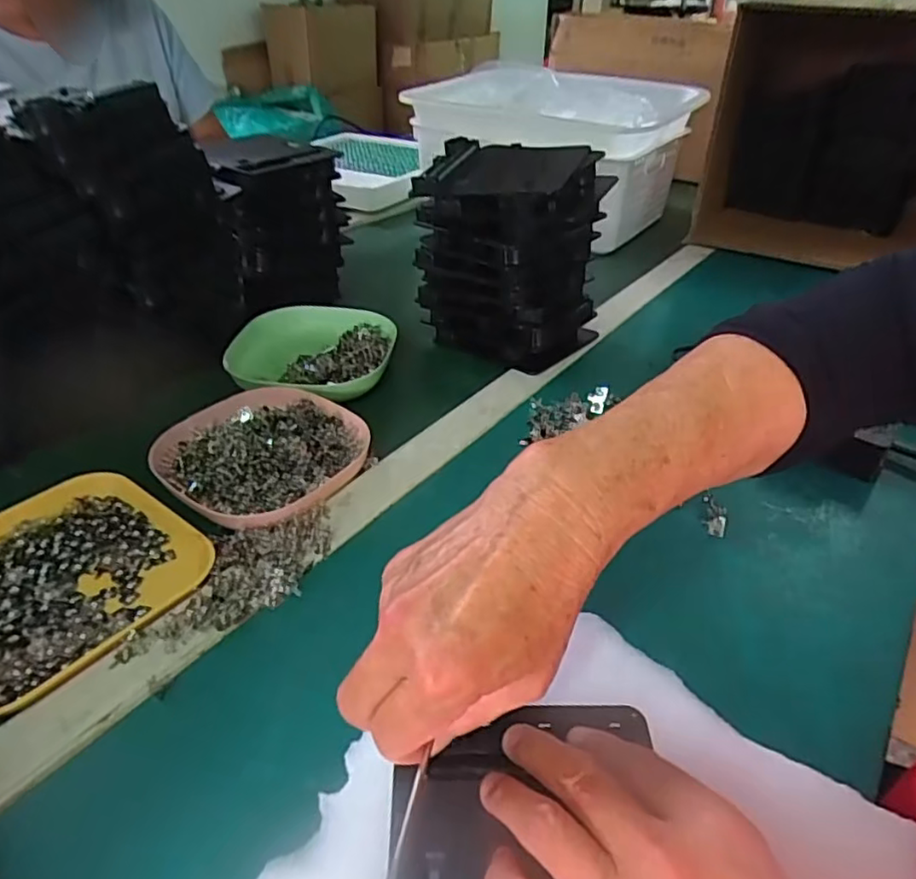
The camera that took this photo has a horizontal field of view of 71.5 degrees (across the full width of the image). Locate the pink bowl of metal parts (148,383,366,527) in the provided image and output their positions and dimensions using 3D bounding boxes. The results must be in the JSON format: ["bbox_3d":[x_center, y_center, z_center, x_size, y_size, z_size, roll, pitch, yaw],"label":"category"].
[{"bbox_3d":[-0.141,0.007,0.463,0.135,0.027,0.134,26,42,29],"label":"pink bowl of metal parts"}]

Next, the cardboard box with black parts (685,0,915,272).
[{"bbox_3d":[0.554,-0.393,0.845,0.348,0.274,0.317,23,41,27],"label":"cardboard box with black parts"}]

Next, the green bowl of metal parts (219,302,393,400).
[{"bbox_3d":[-0.137,-0.078,0.591,0.147,0.040,0.147,3,36,2],"label":"green bowl of metal parts"}]

